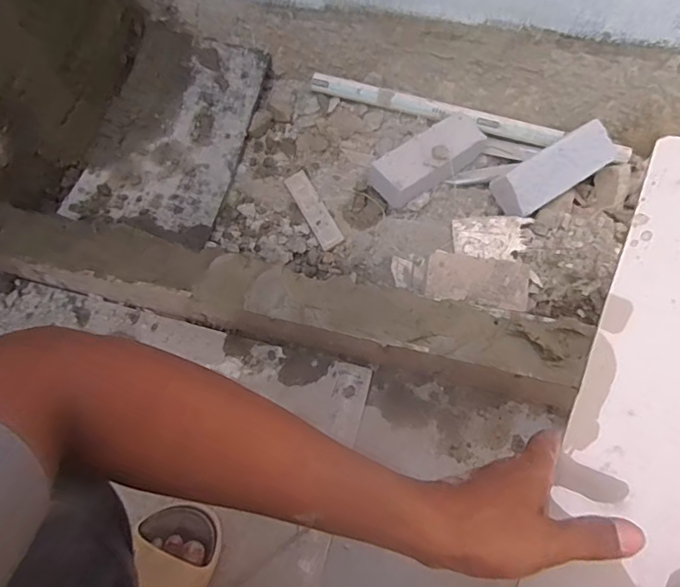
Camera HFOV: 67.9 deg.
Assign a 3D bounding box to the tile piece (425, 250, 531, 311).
[{"bbox_3d":[0.205,-0.020,0.748,0.148,0.019,0.077,7,64,6],"label":"tile piece"}]

